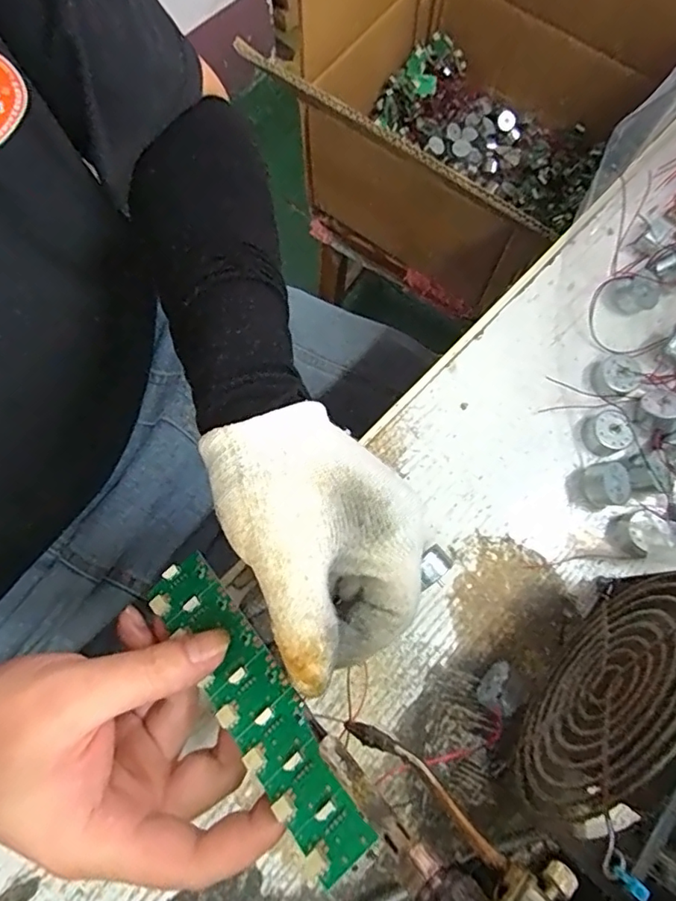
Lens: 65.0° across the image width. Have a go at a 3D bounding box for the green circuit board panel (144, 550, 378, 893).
[{"bbox_3d":[-0.037,0.100,0.217,0.031,0.006,0.136,-36,60,-11],"label":"green circuit board panel"}]

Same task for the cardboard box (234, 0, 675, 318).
[{"bbox_3d":[0.159,-0.419,0.615,0.357,0.276,0.280,43,77,11],"label":"cardboard box"}]

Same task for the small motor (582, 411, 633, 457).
[{"bbox_3d":[0.153,-0.010,0.302,0.020,0.015,0.023,-13,75,-6],"label":"small motor"}]

